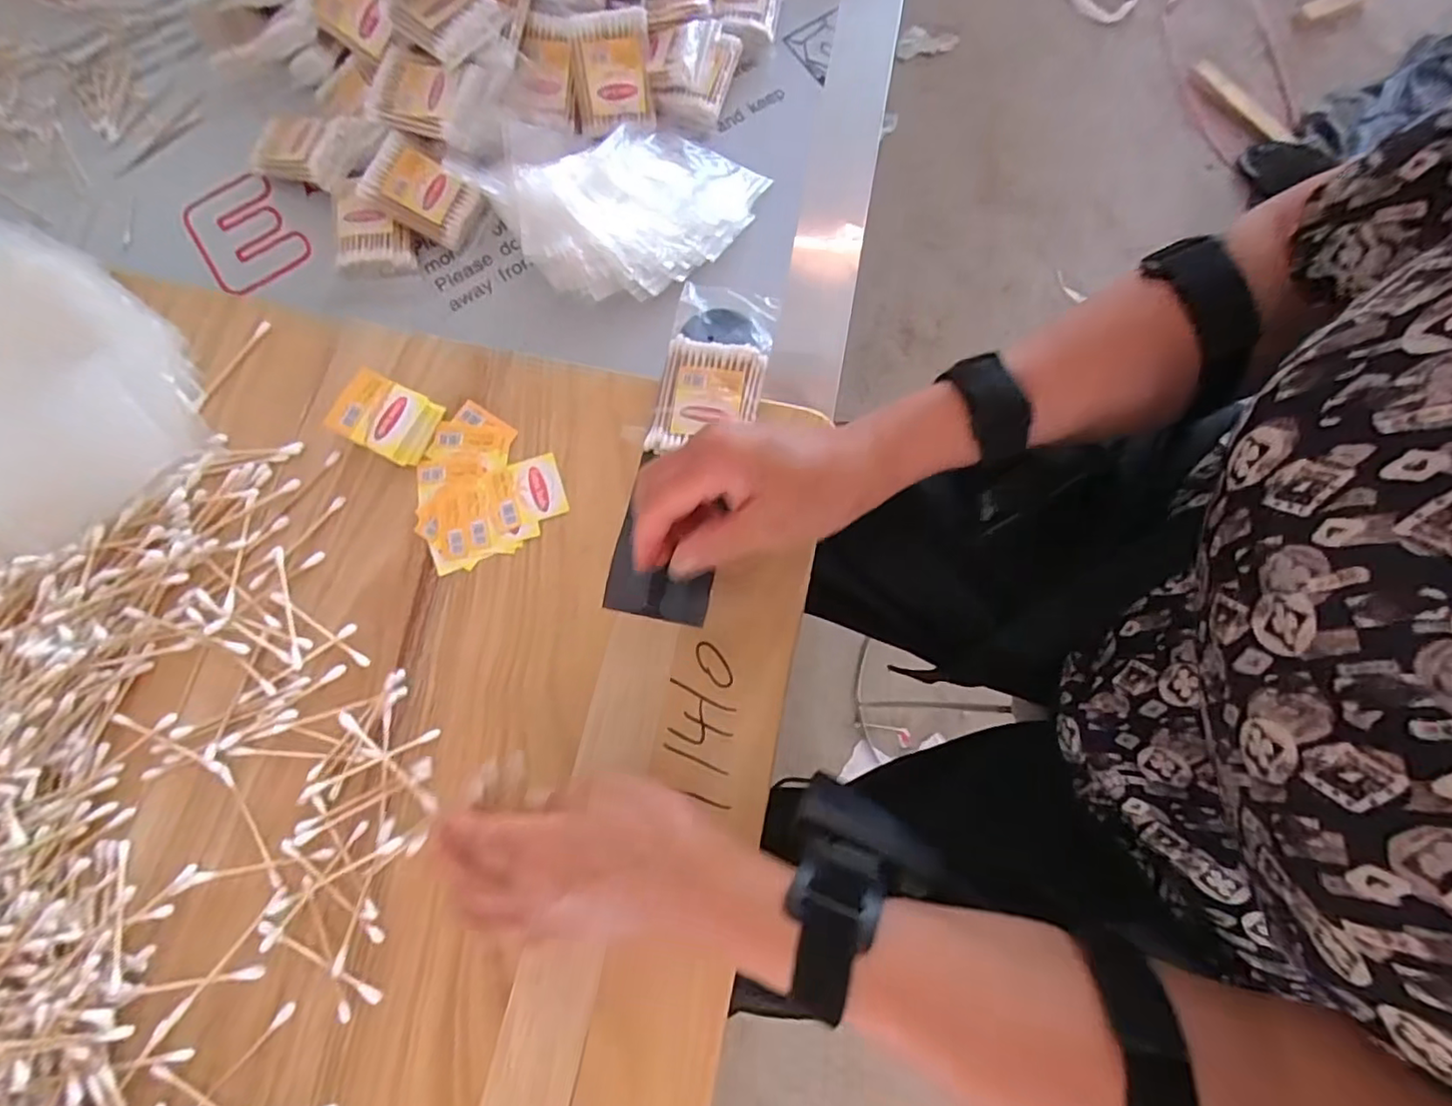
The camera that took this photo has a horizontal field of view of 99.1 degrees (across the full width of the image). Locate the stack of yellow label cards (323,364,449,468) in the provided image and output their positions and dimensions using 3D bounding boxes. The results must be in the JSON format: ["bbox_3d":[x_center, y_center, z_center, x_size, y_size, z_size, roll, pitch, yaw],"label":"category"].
[{"bbox_3d":[-0.202,-0.081,0.367,0.053,0.018,0.041,24,79,4],"label":"stack of yellow label cards"}]

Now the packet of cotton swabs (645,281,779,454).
[{"bbox_3d":[-0.007,-0.111,0.379,0.061,0.018,0.110,11,78,2],"label":"packet of cotton swabs"}]

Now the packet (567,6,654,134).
[{"bbox_3d":[-0.085,-0.358,0.462,0.056,0.070,0.015,-6,40,-4],"label":"packet"}]

